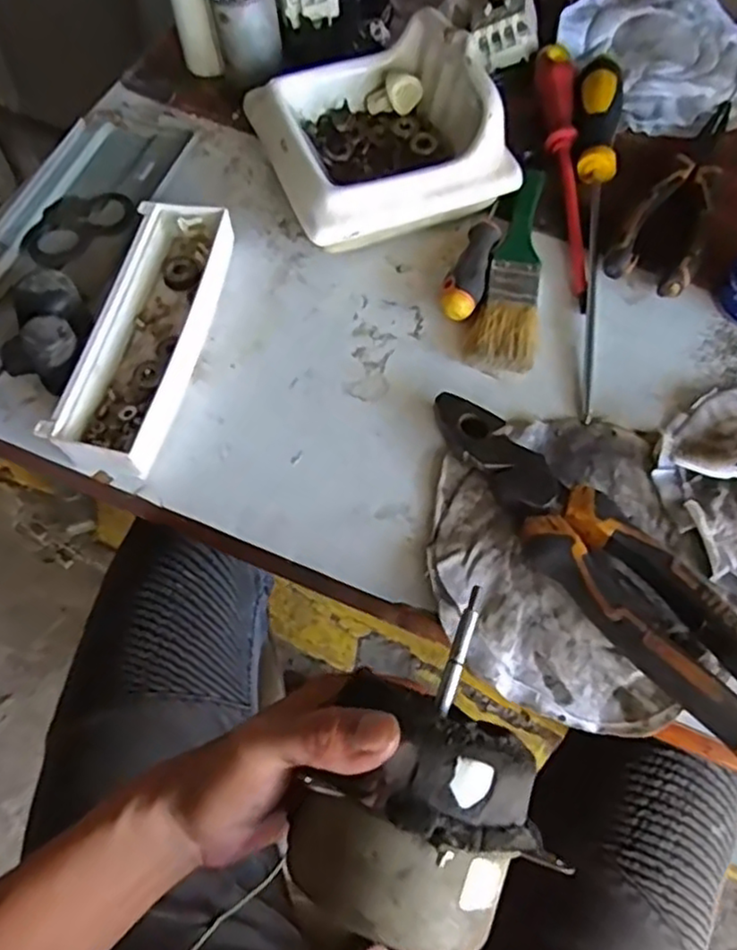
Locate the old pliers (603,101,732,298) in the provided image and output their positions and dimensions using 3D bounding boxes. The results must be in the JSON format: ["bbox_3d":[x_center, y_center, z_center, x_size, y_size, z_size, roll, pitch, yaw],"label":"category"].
[{"bbox_3d":[0.229,-0.198,0.464,0.051,0.021,0.196,32,70,15],"label":"old pliers"}]

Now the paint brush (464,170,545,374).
[{"bbox_3d":[0.102,-0.137,0.445,0.041,0.012,0.160,15,66,9],"label":"paint brush"}]

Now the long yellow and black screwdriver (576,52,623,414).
[{"bbox_3d":[0.150,-0.171,0.449,0.029,0.028,0.291,8,65,6],"label":"long yellow and black screwdriver"}]

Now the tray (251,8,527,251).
[{"bbox_3d":[0.005,-0.232,0.462,0.148,0.073,0.144,-21,66,-8],"label":"tray"}]

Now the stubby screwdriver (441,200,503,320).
[{"bbox_3d":[0.072,-0.144,0.447,0.024,0.025,0.104,18,67,10],"label":"stubby screwdriver"}]

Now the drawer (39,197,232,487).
[{"bbox_3d":[-0.134,-0.092,0.424,0.060,0.033,0.188,9,65,6],"label":"drawer"}]

